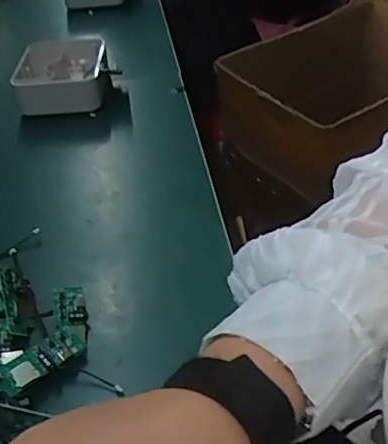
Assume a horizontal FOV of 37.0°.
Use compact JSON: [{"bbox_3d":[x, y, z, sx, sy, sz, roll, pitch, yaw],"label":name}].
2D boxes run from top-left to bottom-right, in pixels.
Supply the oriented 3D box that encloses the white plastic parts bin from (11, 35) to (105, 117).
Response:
[{"bbox_3d":[-0.156,-0.175,0.699,0.101,0.051,0.126,-5,41,1],"label":"white plastic parts bin"}]

